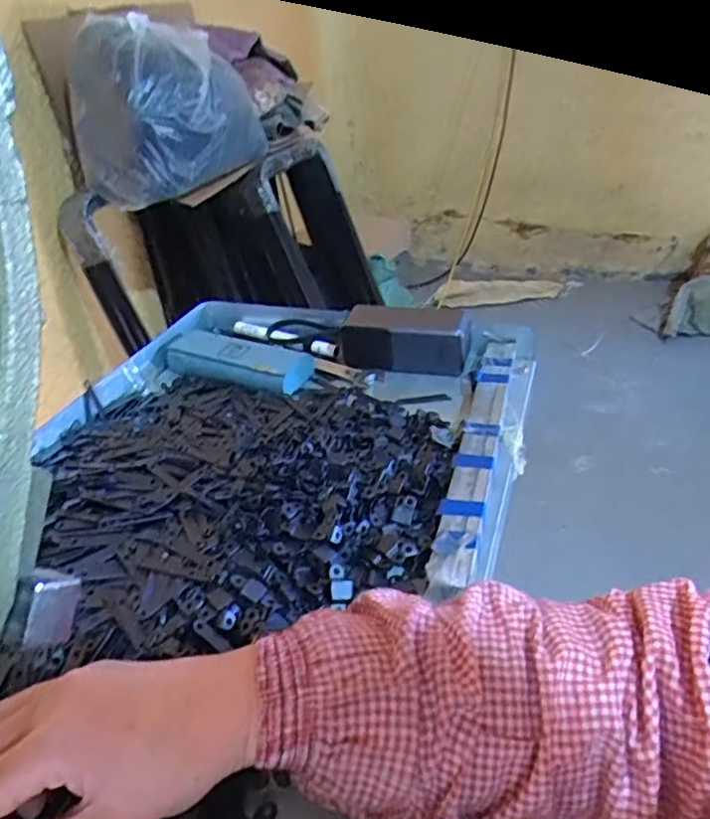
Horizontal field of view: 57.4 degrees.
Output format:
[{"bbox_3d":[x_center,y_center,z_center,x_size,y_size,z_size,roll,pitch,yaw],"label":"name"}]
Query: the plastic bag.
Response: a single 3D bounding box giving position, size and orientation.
[{"bbox_3d":[-0.374,-0.604,1.293,0.377,0.302,0.192,-14,36,-12],"label":"plastic bag"}]

